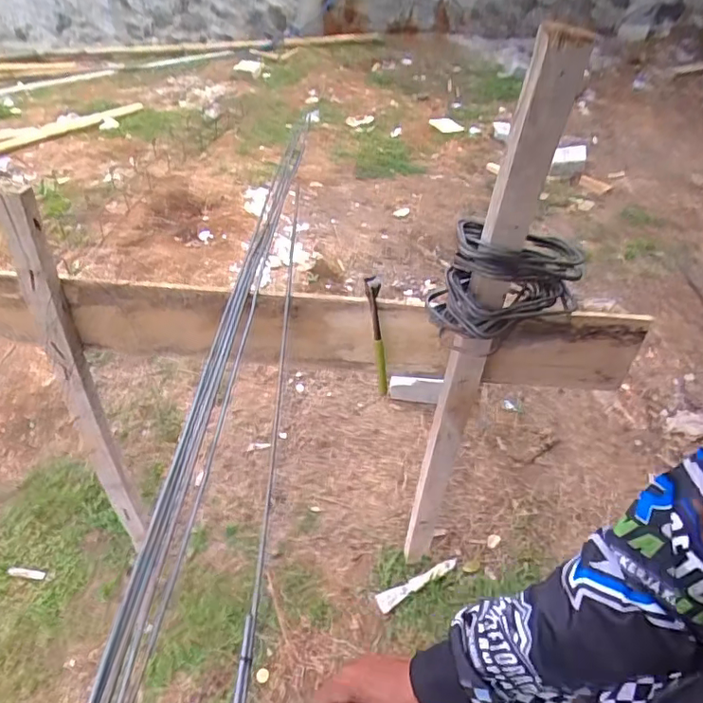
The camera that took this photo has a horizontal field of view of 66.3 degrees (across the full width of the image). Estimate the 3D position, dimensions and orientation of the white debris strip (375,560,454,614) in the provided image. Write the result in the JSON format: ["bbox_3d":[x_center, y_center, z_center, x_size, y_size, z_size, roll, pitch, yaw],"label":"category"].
[{"bbox_3d":[0.168,0.588,1.367,0.220,0.013,0.039,-27,49,-8],"label":"white debris strip"}]

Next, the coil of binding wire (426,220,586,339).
[{"bbox_3d":[0.242,-0.109,0.822,0.229,0.134,0.119,-9,42,-9],"label":"coil of binding wire"}]

